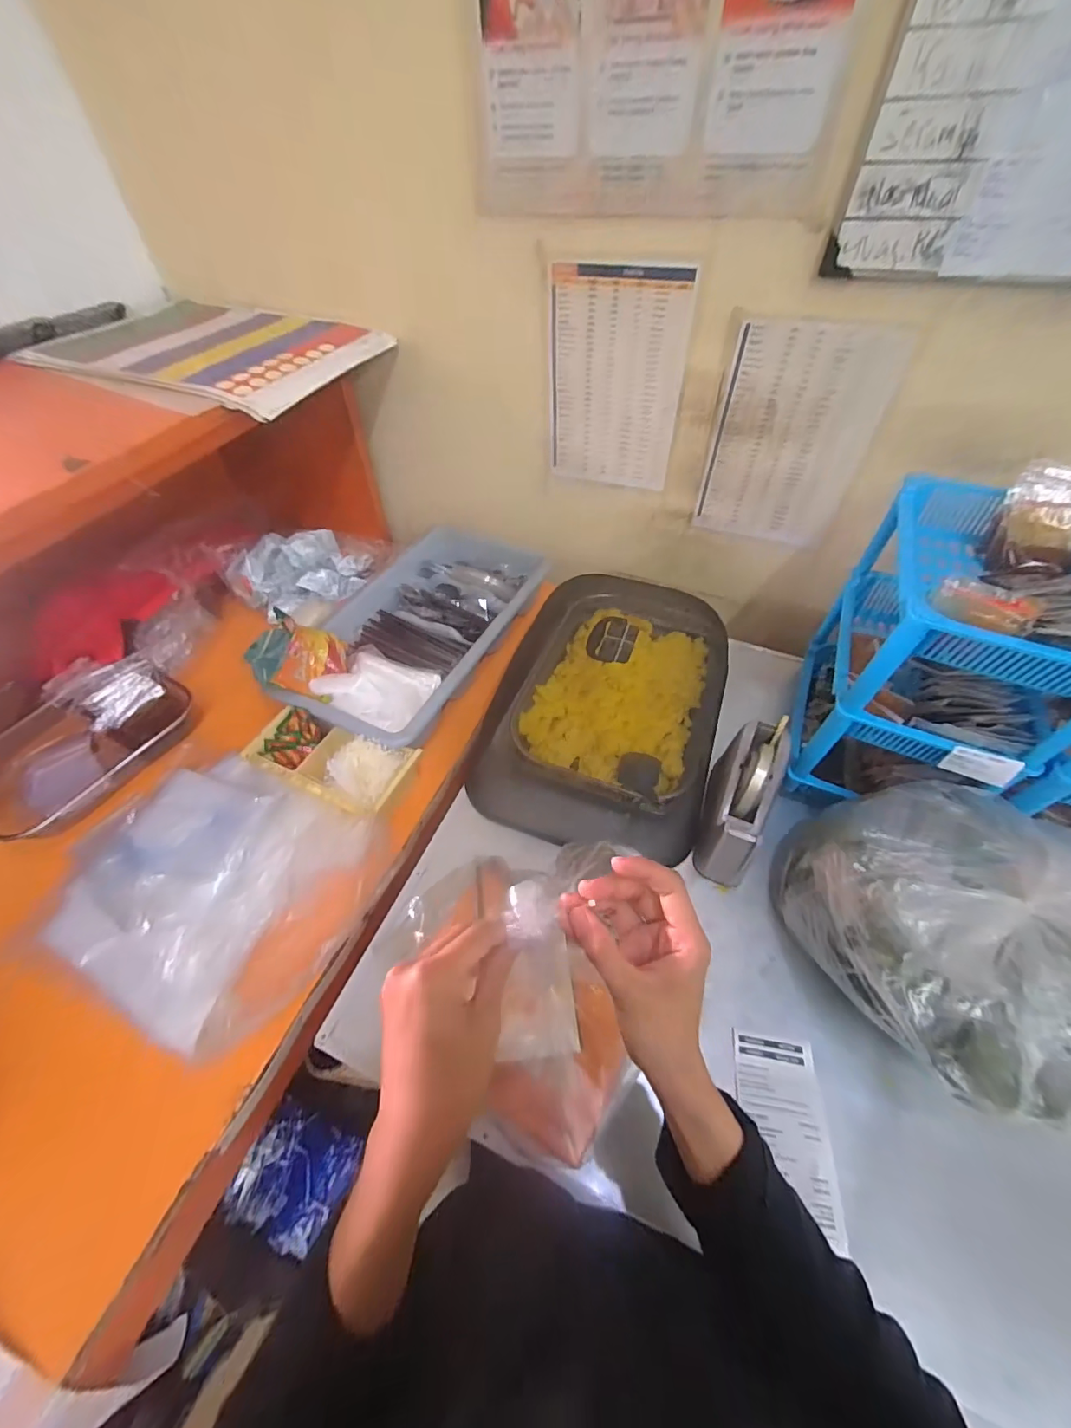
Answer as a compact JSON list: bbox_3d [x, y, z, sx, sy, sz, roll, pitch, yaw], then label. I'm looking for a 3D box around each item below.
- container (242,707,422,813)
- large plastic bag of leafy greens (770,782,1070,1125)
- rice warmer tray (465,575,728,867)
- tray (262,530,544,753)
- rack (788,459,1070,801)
[{"bbox_3d":[-0.286,0.060,0.673,0.232,0.059,0.106,16,54,13],"label":"container"},{"bbox_3d":[0.407,0.207,0.466,0.229,0.189,0.302,-25,56,-17],"label":"large plastic bag of leafy greens"},{"bbox_3d":[0.113,-0.032,0.751,0.334,0.120,0.468,13,54,11],"label":"rice warmer tray"},{"bbox_3d":[-0.194,-0.162,0.835,0.290,0.072,0.495,22,56,17],"label":"tray"},{"bbox_3d":[0.482,-0.072,0.595,0.200,0.313,0.305,18,55,15],"label":"rack"}]

